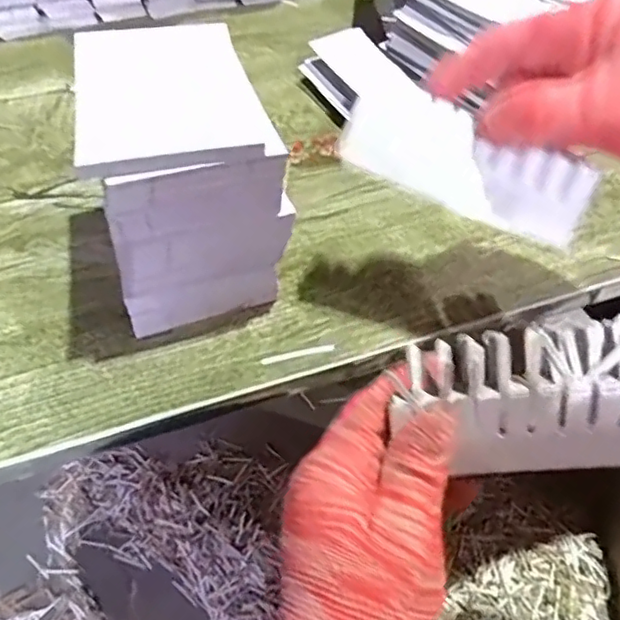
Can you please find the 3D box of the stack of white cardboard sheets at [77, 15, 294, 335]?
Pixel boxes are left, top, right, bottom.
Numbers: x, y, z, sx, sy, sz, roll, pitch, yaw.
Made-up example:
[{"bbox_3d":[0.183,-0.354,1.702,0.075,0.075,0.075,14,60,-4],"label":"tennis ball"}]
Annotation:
[{"bbox_3d":[-0.070,-0.078,0.314,0.088,0.111,0.125,-15,54,-14],"label":"stack of white cardboard sheets"}]

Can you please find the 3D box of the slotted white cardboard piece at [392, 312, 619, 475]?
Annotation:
[{"bbox_3d":[0.098,0.036,0.244,0.102,0.061,0.026,-3,16,9],"label":"slotted white cardboard piece"}]

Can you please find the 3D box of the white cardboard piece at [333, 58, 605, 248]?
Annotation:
[{"bbox_3d":[0.074,-0.072,0.278,0.117,0.007,0.046,28,90,9],"label":"white cardboard piece"}]

